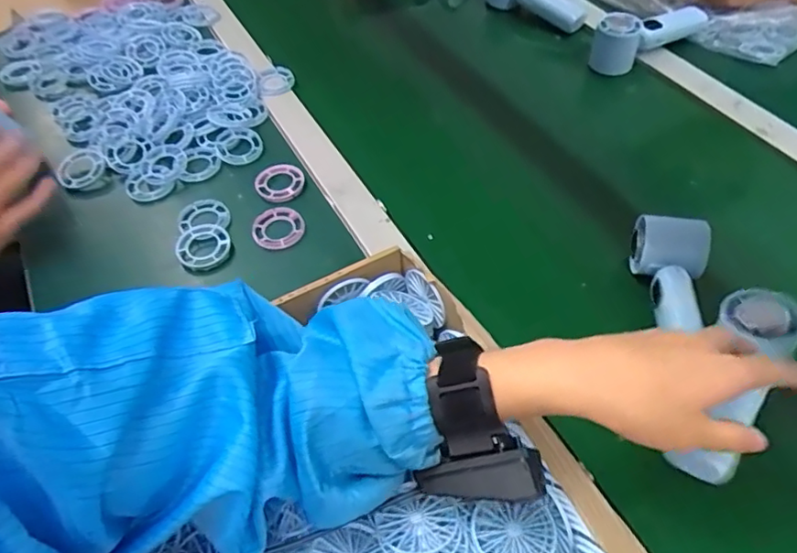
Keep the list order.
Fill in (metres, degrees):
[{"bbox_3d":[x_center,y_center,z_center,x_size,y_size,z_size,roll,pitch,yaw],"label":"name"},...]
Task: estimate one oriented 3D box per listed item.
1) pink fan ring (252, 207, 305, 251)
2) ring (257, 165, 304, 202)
[{"bbox_3d":[-0.120,-0.048,0.579,0.049,0.005,0.047,1,64,-3],"label":"pink fan ring"},{"bbox_3d":[-0.125,-0.098,0.613,0.050,0.006,0.050,-2,53,2],"label":"ring"}]

